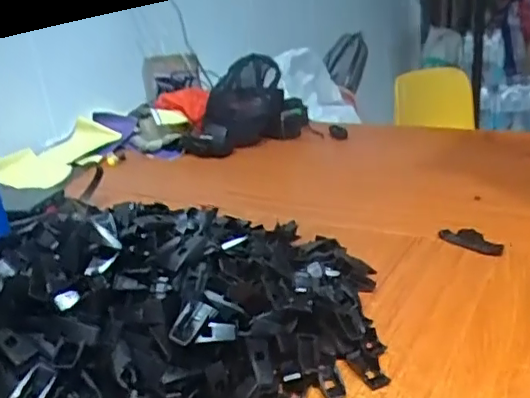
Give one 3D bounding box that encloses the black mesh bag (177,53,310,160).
[{"bbox_3d":[-0.037,-0.188,1.106,0.207,0.155,0.189,1,23,13],"label":"black mesh bag"}]

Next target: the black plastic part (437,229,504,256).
[{"bbox_3d":[0.234,0.045,0.650,0.024,0.019,0.081,-16,25,-26],"label":"black plastic part"}]

